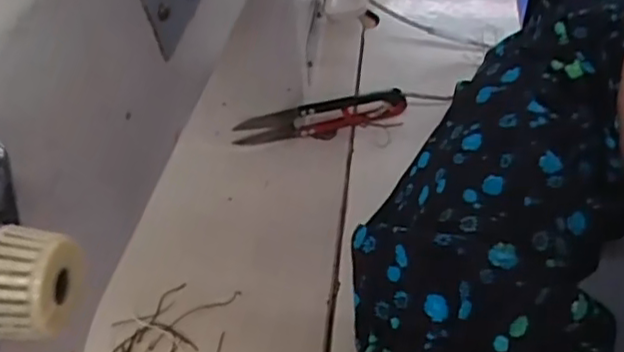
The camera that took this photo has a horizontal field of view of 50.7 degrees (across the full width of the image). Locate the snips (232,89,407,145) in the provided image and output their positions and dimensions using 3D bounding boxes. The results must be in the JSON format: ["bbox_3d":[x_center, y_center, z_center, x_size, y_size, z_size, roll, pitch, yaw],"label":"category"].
[{"bbox_3d":[0.006,-0.035,0.396,0.102,0.024,0.008,-14,49,-11],"label":"snips"}]

